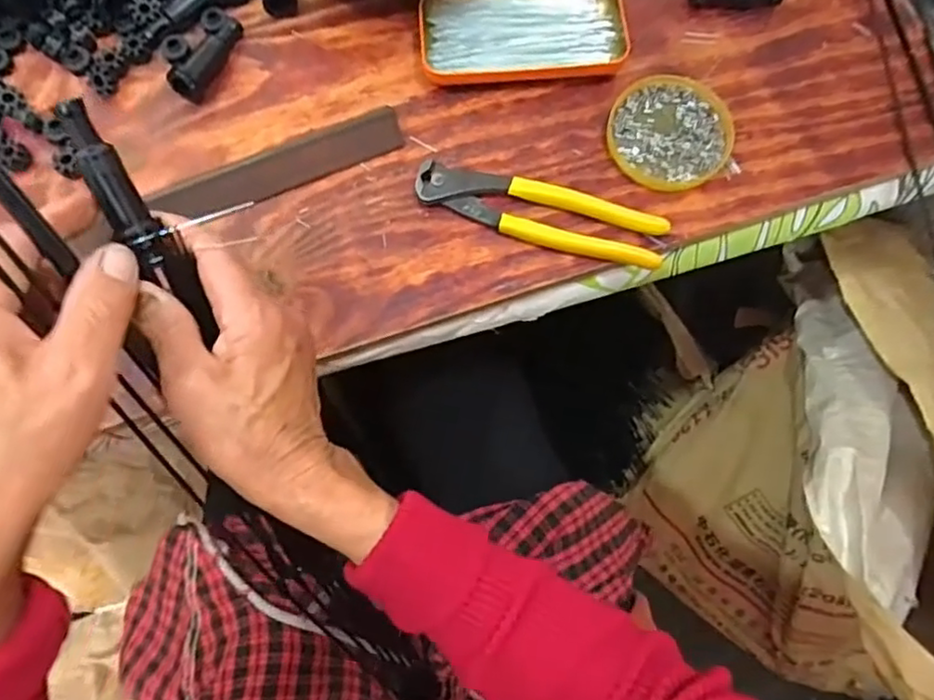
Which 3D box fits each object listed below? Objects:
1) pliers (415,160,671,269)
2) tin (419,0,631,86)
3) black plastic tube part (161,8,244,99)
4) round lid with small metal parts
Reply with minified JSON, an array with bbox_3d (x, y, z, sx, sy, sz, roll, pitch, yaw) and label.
[{"bbox_3d":[0.048,-0.090,0.430,0.162,0.014,0.044,14,73,3],"label":"pliers"},{"bbox_3d":[0.040,-0.232,0.473,0.143,0.017,0.081,-3,73,-2],"label":"tin"},{"bbox_3d":[-0.193,-0.214,0.459,0.043,0.023,0.075,24,74,6],"label":"black plastic tube part"},{"bbox_3d":[0.140,-0.152,0.455,0.082,0.009,0.086,0,72,-1],"label":"round lid with small metal parts"}]

